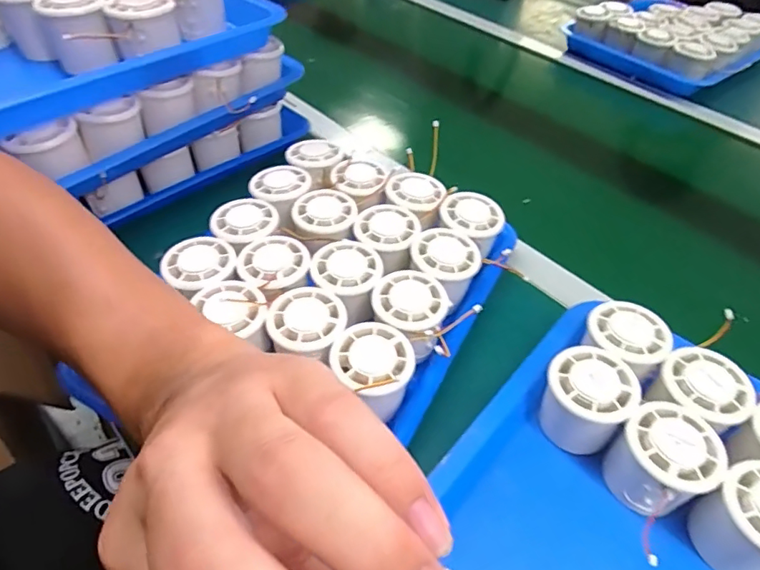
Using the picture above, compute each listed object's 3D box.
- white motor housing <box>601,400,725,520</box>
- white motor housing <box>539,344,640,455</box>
[{"bbox_3d":[0.181,0.115,0.333,0.057,0.059,0.057,-29,55,-27],"label":"white motor housing"},{"bbox_3d":[0.142,0.080,0.357,0.056,0.052,0.058,2,47,-2],"label":"white motor housing"}]

